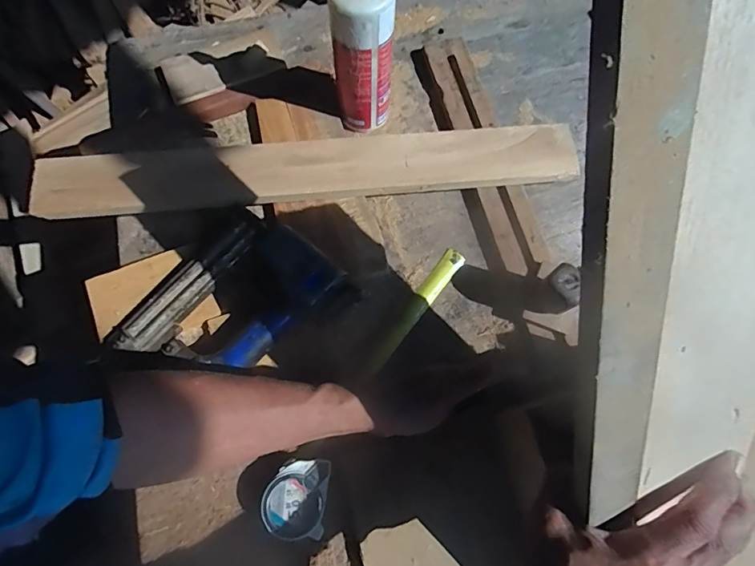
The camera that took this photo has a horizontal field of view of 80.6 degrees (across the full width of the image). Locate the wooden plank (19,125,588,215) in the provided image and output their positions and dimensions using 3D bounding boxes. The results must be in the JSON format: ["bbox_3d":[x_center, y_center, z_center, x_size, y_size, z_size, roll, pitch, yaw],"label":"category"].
[{"bbox_3d":[-0.075,-0.133,0.517,0.602,0.023,0.077,-4,79,-3],"label":"wooden plank"}]

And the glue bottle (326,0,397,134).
[{"bbox_3d":[-0.016,-0.247,0.463,0.061,0.245,0.049,2,73,0],"label":"glue bottle"}]

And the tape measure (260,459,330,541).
[{"bbox_3d":[-0.077,0.206,0.431,0.057,0.035,0.066,5,73,1],"label":"tape measure"}]

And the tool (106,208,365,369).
[{"bbox_3d":[-0.150,0.032,0.472,0.172,0.054,0.213,40,77,10],"label":"tool"}]

